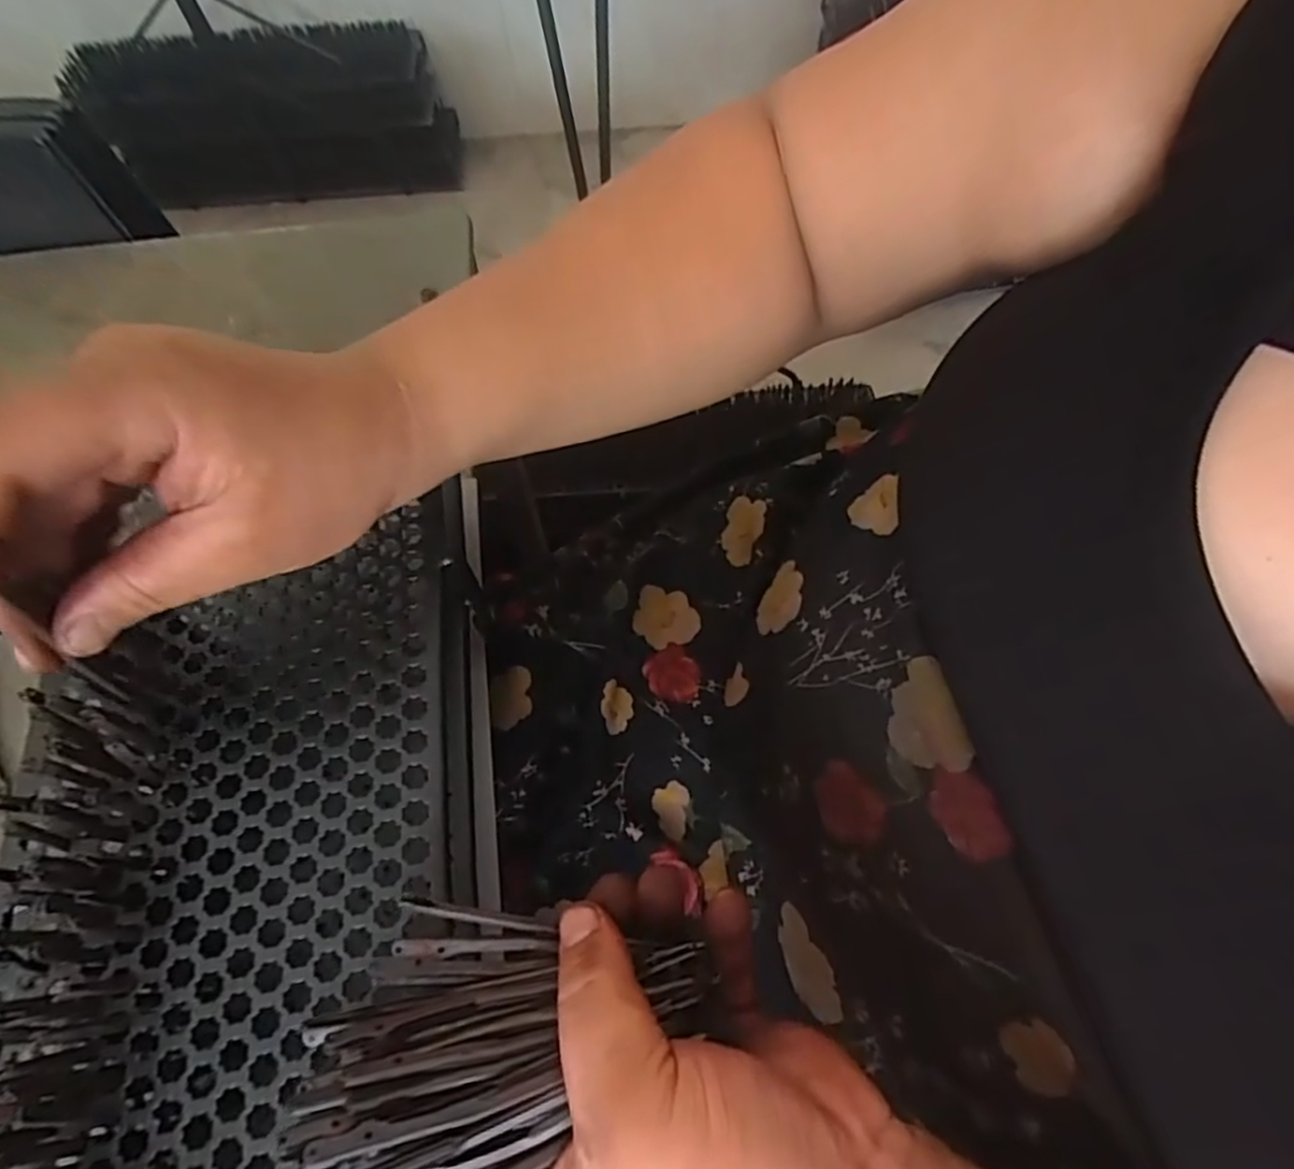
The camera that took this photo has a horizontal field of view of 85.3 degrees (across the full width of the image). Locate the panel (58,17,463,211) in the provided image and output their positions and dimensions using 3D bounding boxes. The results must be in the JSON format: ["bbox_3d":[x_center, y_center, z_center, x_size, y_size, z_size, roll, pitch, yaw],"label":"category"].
[{"bbox_3d":[-0.632,-0.814,1.217,0.588,0.286,0.110,-7,75,-14],"label":"panel"}]

